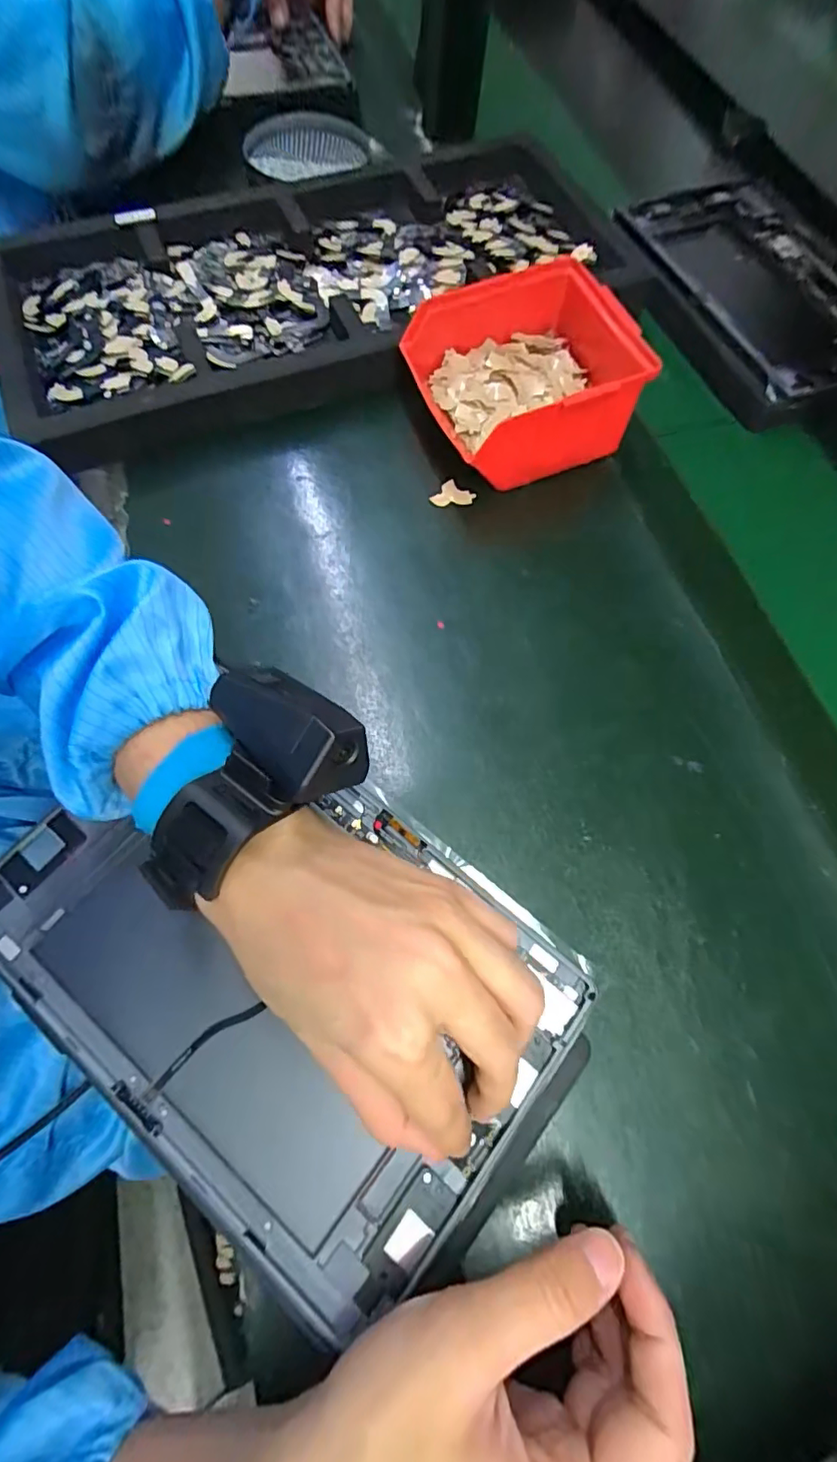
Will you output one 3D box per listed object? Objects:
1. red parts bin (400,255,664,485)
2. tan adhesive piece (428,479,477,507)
[{"bbox_3d":[0.075,-0.243,0.379,0.138,0.069,0.129,-15,71,-10],"label":"red parts bin"},{"bbox_3d":[0.024,-0.171,0.385,0.033,0.008,0.016,-10,70,-8],"label":"tan adhesive piece"}]

